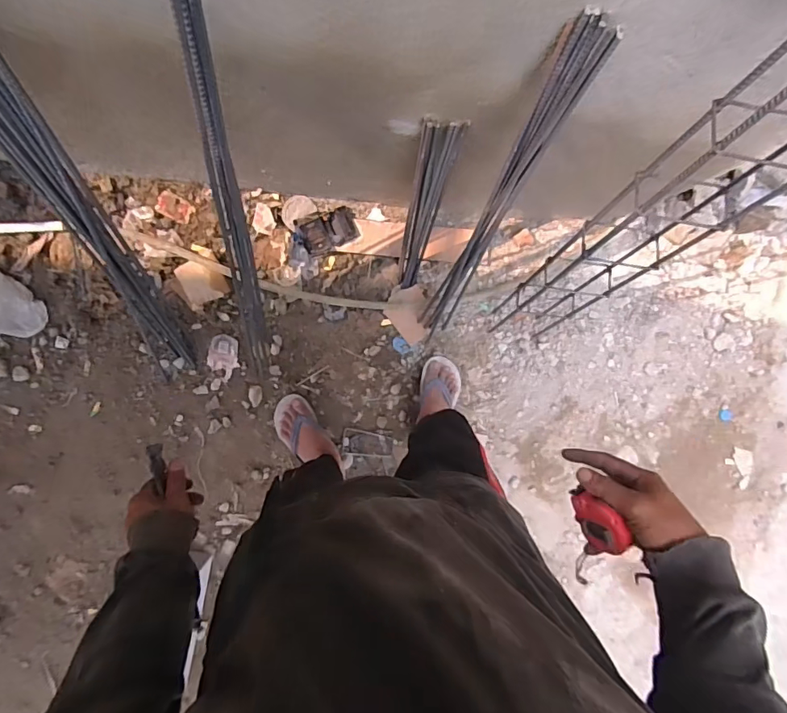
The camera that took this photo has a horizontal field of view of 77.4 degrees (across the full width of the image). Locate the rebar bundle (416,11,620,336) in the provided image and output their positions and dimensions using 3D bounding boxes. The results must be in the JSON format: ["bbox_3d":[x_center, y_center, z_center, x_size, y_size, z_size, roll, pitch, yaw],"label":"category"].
[{"bbox_3d":[0.164,-0.236,0.909,0.058,0.785,0.064,11,66,-5],"label":"rebar bundle"}]

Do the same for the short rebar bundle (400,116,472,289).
[{"bbox_3d":[0.063,-0.301,1.109,0.072,0.578,0.031,1,72,-5],"label":"short rebar bundle"}]

